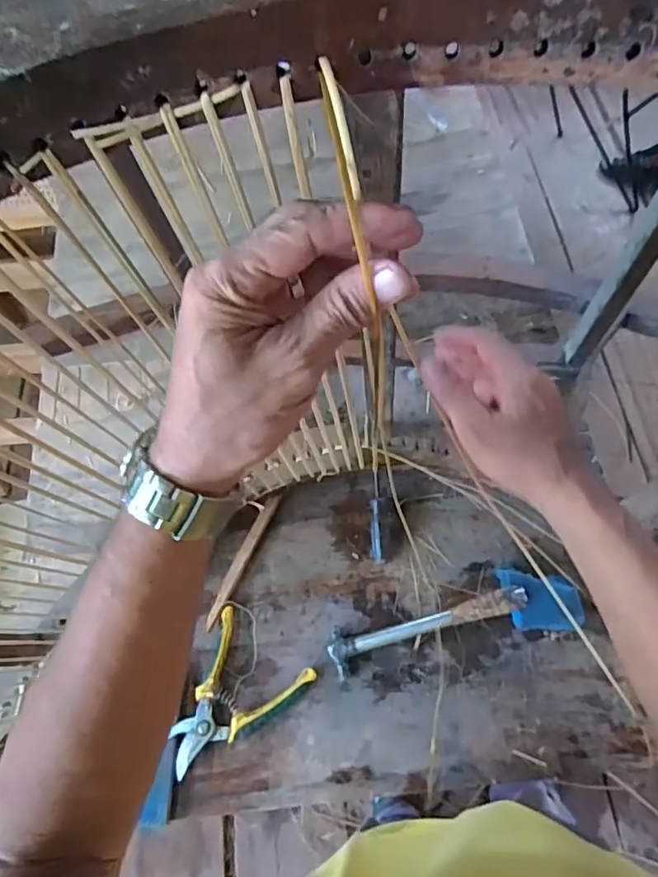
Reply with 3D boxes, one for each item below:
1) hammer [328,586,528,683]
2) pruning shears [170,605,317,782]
[{"bbox_3d":[0.113,0.219,0.642,0.233,0.020,0.047,-22,67,12],"label":"hammer"},{"bbox_3d":[-0.122,0.310,0.656,0.134,0.016,0.169,34,72,14],"label":"pruning shears"}]

